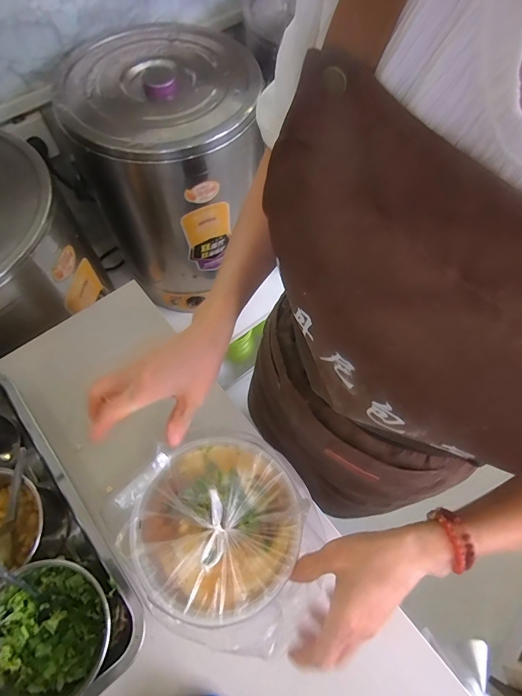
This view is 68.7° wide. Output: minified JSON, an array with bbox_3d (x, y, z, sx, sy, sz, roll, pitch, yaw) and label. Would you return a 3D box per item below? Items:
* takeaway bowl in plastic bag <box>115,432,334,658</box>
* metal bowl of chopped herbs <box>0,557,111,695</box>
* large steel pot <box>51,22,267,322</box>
[{"bbox_3d":[-0.030,0.173,0.347,0.153,0.060,0.171,-29,69,-15],"label":"takeaway bowl in plastic bag"},{"bbox_3d":[-0.211,0.273,0.369,0.118,0.075,0.121,11,65,3],"label":"metal bowl of chopped herbs"},{"bbox_3d":[-0.204,-0.373,0.885,0.328,0.462,0.368,-30,69,-15],"label":"large steel pot"}]

